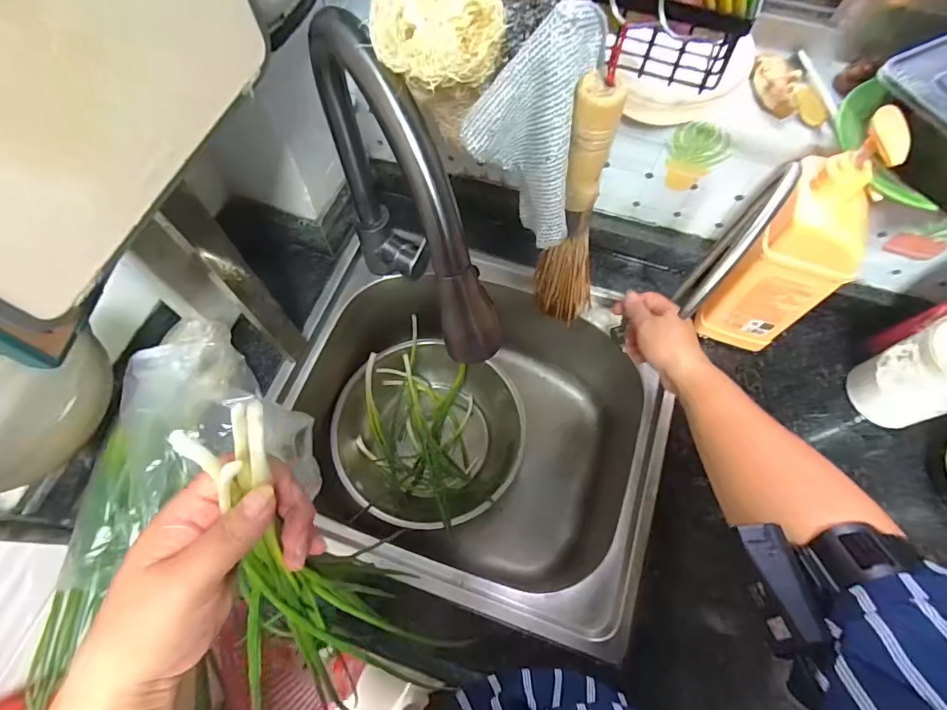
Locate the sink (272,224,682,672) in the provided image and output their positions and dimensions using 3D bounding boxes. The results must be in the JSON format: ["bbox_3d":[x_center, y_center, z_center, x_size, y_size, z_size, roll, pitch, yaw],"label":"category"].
[{"bbox_3d":[-0.003,0.089,0.661,0.441,0.210,0.413,18,68,7],"label":"sink"}]

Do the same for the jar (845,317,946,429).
[{"bbox_3d":[0.482,0.024,0.519,0.090,0.125,0.080,-18,68,-8],"label":"jar"}]

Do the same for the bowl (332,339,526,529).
[{"bbox_3d":[-0.064,0.122,0.715,0.261,0.084,0.240,0,66,0],"label":"bowl"}]

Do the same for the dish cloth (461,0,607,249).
[{"bbox_3d":[0.033,-0.138,0.302,0.071,0.135,0.022,11,45,7],"label":"dish cloth"}]

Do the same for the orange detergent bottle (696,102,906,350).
[{"bbox_3d":[0.314,-0.089,0.478,0.090,0.289,0.055,25,69,10],"label":"orange detergent bottle"}]

